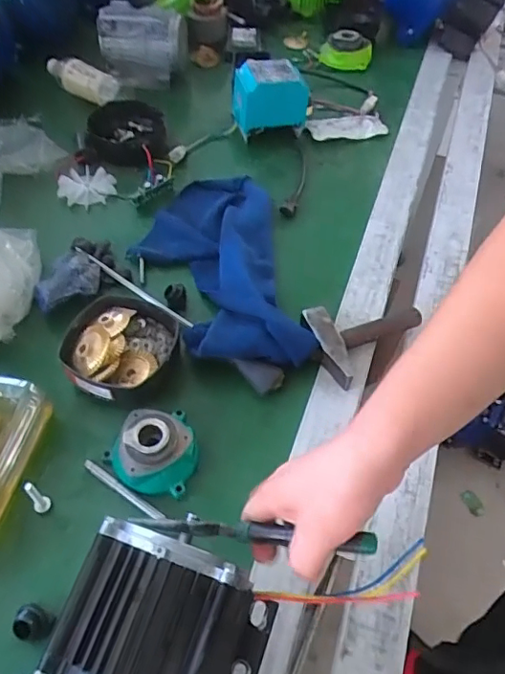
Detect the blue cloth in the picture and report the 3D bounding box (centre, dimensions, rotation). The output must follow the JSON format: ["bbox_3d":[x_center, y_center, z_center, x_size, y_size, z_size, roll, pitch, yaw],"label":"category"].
[{"bbox_3d":[-0.059,-0.120,0.802,0.226,0.052,0.409,-6,54,-6],"label":"blue cloth"}]

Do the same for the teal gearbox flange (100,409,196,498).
[{"bbox_3d":[-0.112,0.130,0.605,0.097,0.043,0.096,1,53,-1],"label":"teal gearbox flange"}]

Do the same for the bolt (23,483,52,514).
[{"bbox_3d":[-0.232,0.171,0.572,0.017,0.063,0.014,-36,61,-25],"label":"bolt"}]

